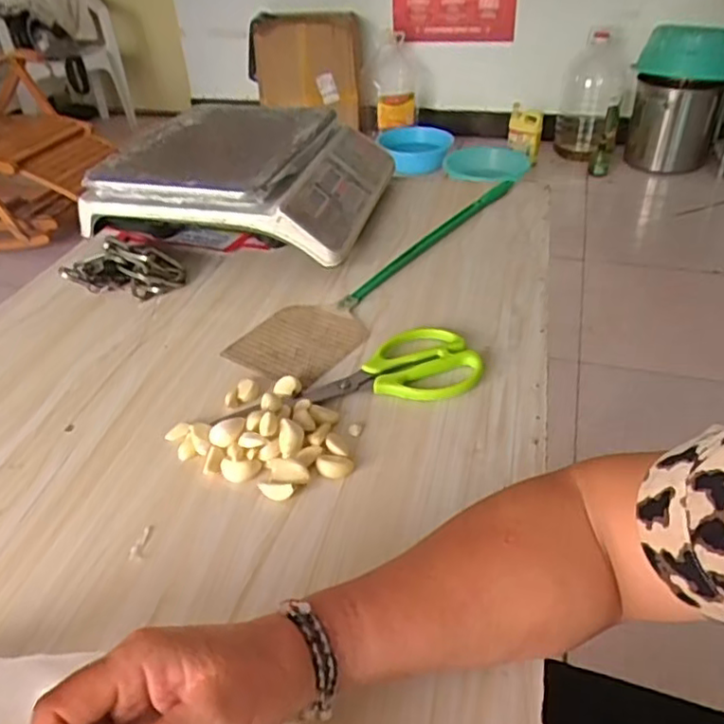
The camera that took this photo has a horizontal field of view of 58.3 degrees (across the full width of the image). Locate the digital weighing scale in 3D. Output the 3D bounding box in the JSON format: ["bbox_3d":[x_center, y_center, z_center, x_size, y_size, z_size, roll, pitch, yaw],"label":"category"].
[{"bbox_3d":[-0.142,-0.236,0.883,0.315,0.138,0.316,9,38,14],"label":"digital weighing scale"}]

